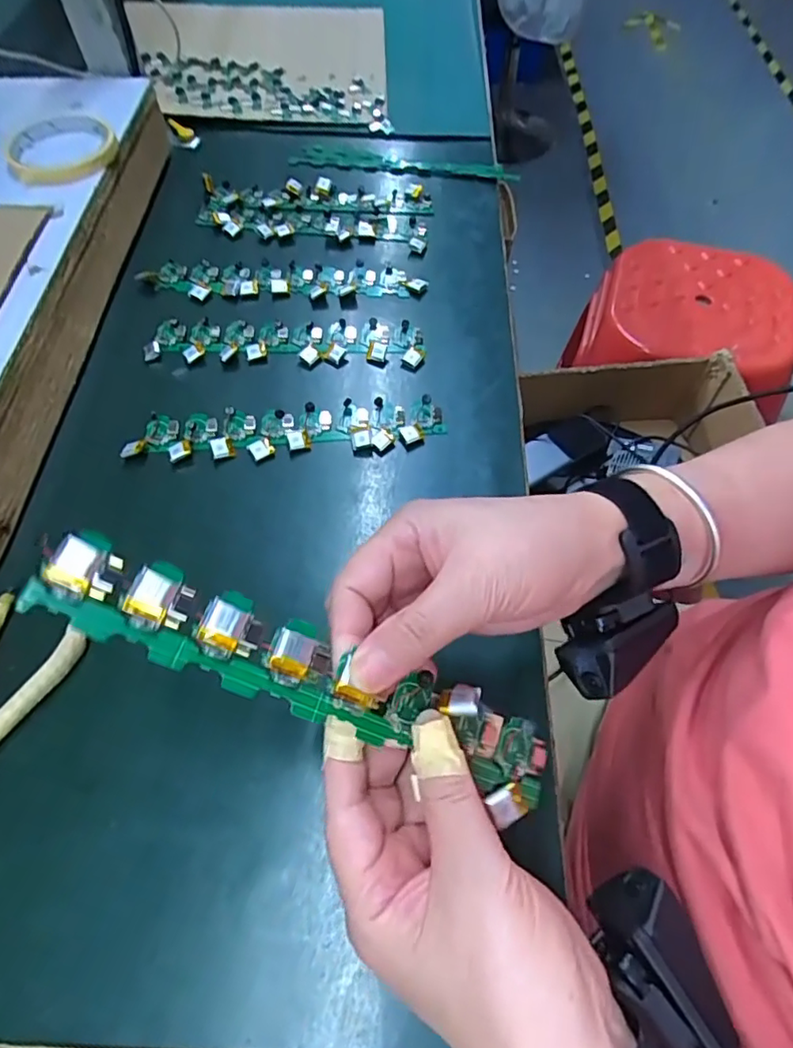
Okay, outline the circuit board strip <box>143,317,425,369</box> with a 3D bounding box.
[{"bbox_3d":[-0.090,-0.151,0.471,0.219,0.008,0.047,1,61,0],"label":"circuit board strip"}]

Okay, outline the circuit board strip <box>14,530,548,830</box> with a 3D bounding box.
[{"bbox_3d":[-0.028,0.062,0.227,0.220,0.020,0.036,27,61,-15],"label":"circuit board strip"}]

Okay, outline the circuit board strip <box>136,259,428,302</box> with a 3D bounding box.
[{"bbox_3d":[-0.099,-0.219,0.509,0.242,0.008,0.050,1,61,0],"label":"circuit board strip"}]

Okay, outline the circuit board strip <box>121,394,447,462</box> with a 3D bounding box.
[{"bbox_3d":[-0.078,-0.071,0.425,0.223,0.011,0.044,-5,61,-3],"label":"circuit board strip"}]

